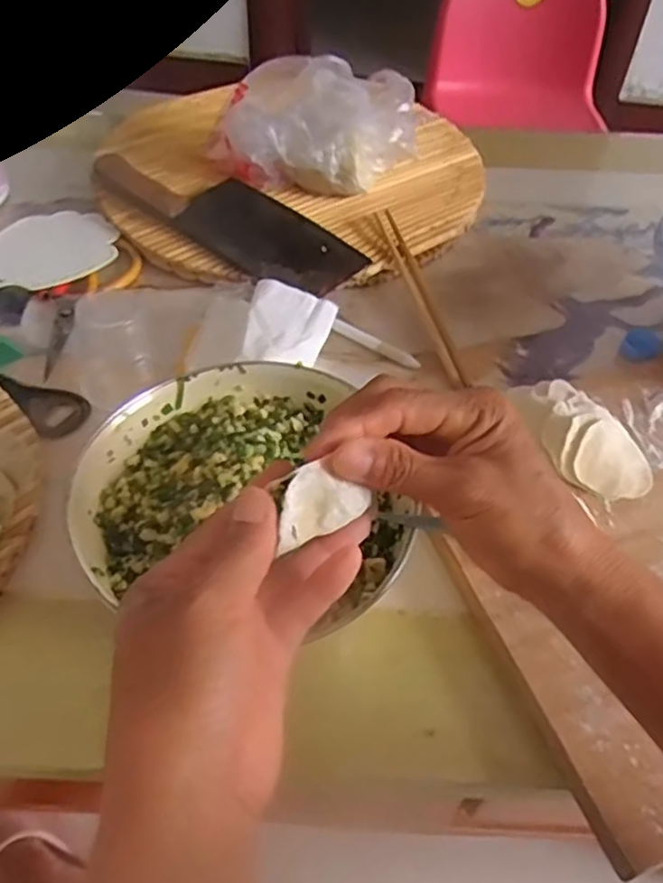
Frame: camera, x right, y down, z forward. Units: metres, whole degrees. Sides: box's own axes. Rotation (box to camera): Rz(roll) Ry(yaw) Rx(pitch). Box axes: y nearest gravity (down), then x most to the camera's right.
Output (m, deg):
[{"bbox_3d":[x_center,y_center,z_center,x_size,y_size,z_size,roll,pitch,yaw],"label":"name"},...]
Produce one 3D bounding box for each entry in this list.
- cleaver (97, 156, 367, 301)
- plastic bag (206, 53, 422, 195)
[{"bbox_3d":[-0.106,-0.233,0.696,0.295,0.035,0.104,36,56,25],"label":"cleaver"},{"bbox_3d":[-0.019,-0.326,0.731,0.209,0.114,0.099,10,49,5],"label":"plastic bag"}]

